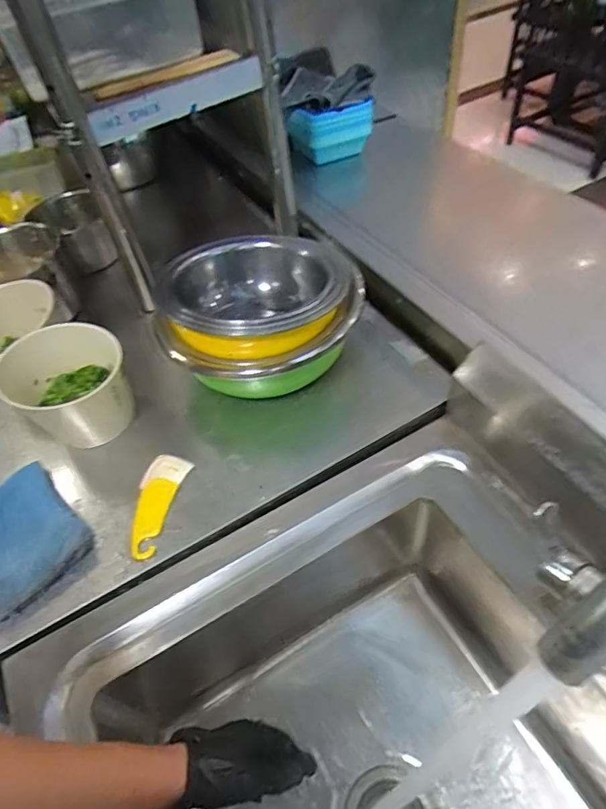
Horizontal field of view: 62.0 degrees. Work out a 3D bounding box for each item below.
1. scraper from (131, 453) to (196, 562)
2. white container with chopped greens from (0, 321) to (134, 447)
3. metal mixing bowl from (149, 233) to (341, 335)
[{"bbox_3d":[-0.171,0.115,0.583,0.049,0.007,0.127,6,52,11],"label":"scraper"},{"bbox_3d":[-0.289,-0.022,0.640,0.140,0.099,0.134,-31,55,-18],"label":"white container with chopped greens"},{"bbox_3d":[-0.061,-0.131,0.651,0.212,0.086,0.212,-3,51,4],"label":"metal mixing bowl"}]

